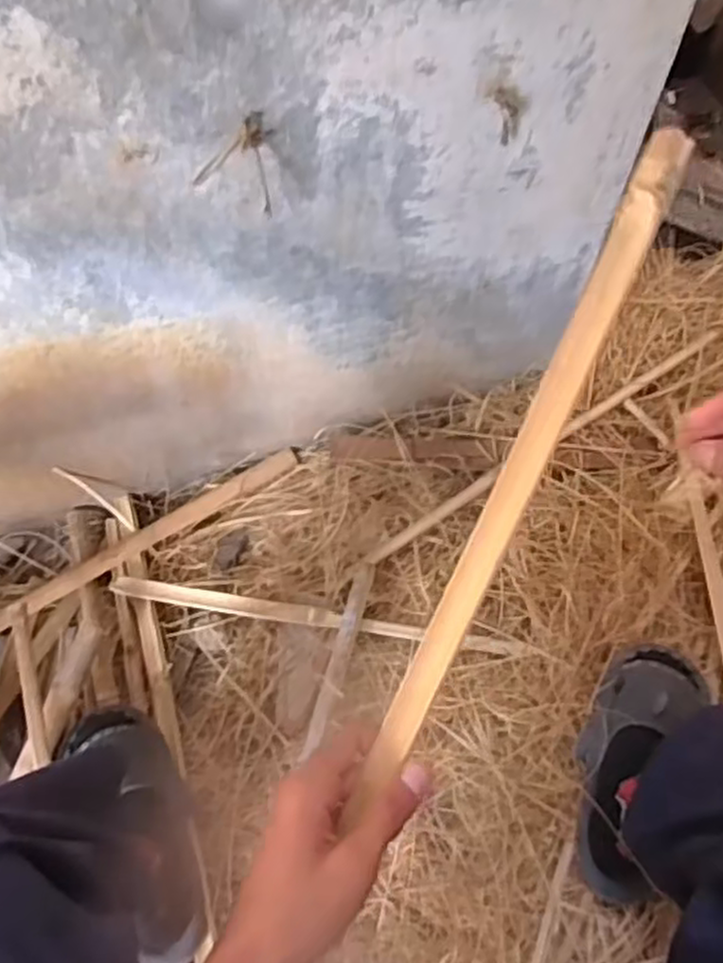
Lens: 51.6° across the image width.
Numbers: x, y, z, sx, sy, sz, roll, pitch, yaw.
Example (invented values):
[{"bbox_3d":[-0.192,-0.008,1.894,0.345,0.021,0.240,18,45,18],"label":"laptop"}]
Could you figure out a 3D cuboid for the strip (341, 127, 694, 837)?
[{"bbox_3d":[0.091,-0.002,0.429,0.026,0.017,0.425,25,91,12],"label":"strip"}]

